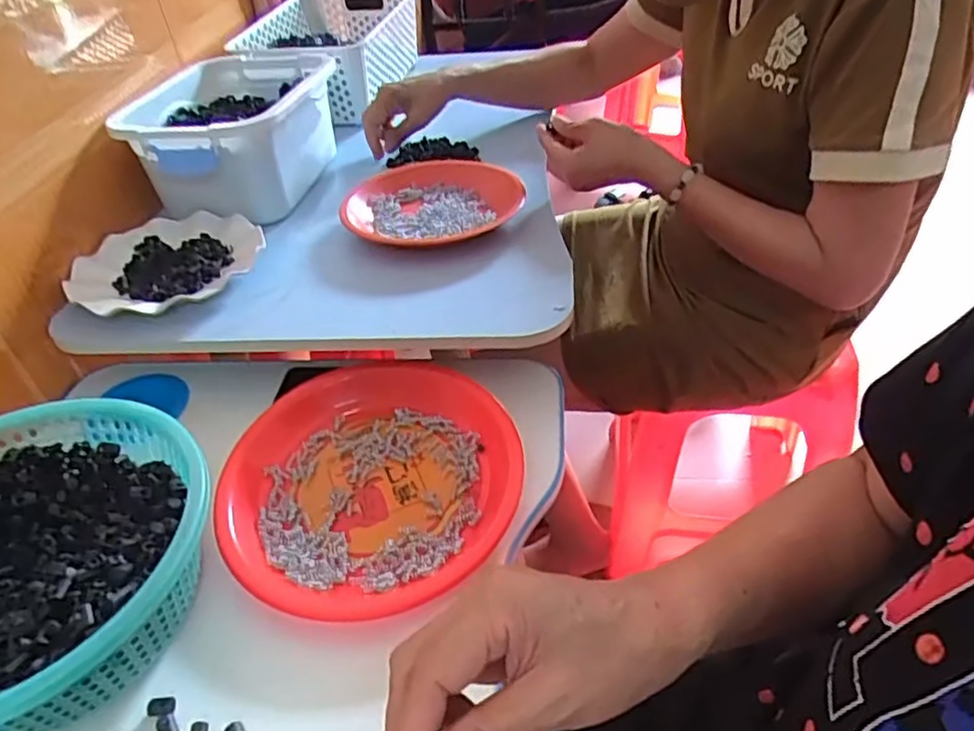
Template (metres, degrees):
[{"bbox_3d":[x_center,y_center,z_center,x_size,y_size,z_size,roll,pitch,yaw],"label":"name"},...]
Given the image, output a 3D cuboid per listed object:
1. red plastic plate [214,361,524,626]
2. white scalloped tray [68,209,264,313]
[{"bbox_3d":[-0.089,0.086,0.511,0.221,0.030,0.217,-3,41,3],"label":"red plastic plate"},{"bbox_3d":[-0.319,-0.102,0.669,0.179,0.023,0.175,14,44,21],"label":"white scalloped tray"}]

